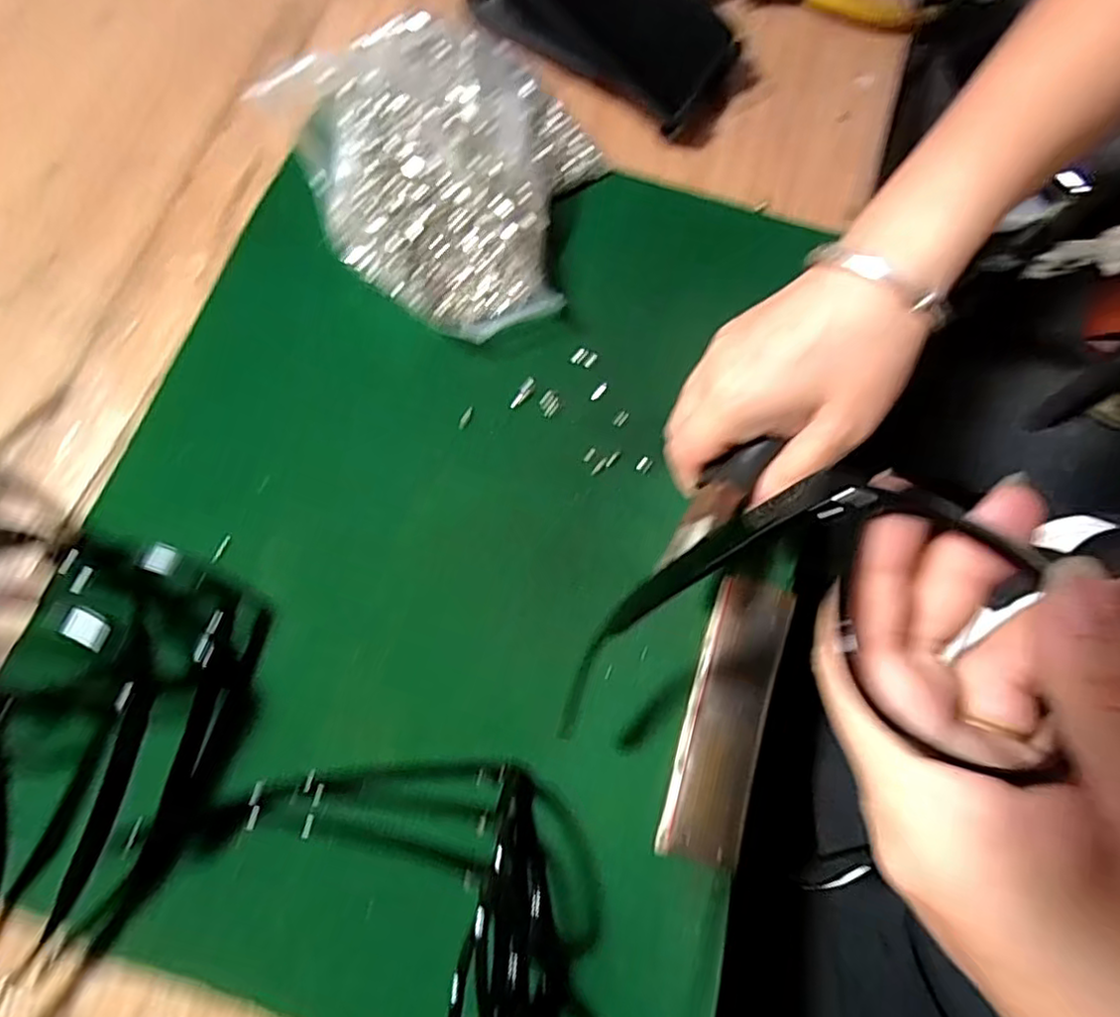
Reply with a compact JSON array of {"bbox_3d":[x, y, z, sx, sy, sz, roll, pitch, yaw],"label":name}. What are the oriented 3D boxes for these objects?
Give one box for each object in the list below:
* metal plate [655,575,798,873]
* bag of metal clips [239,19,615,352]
[{"bbox_3d":[0.074,0.089,0.279,0.034,0.005,0.118,17,75,3],"label":"metal plate"},{"bbox_3d":[-0.054,-0.172,0.327,0.168,0.043,0.139,42,77,9],"label":"bag of metal clips"}]

